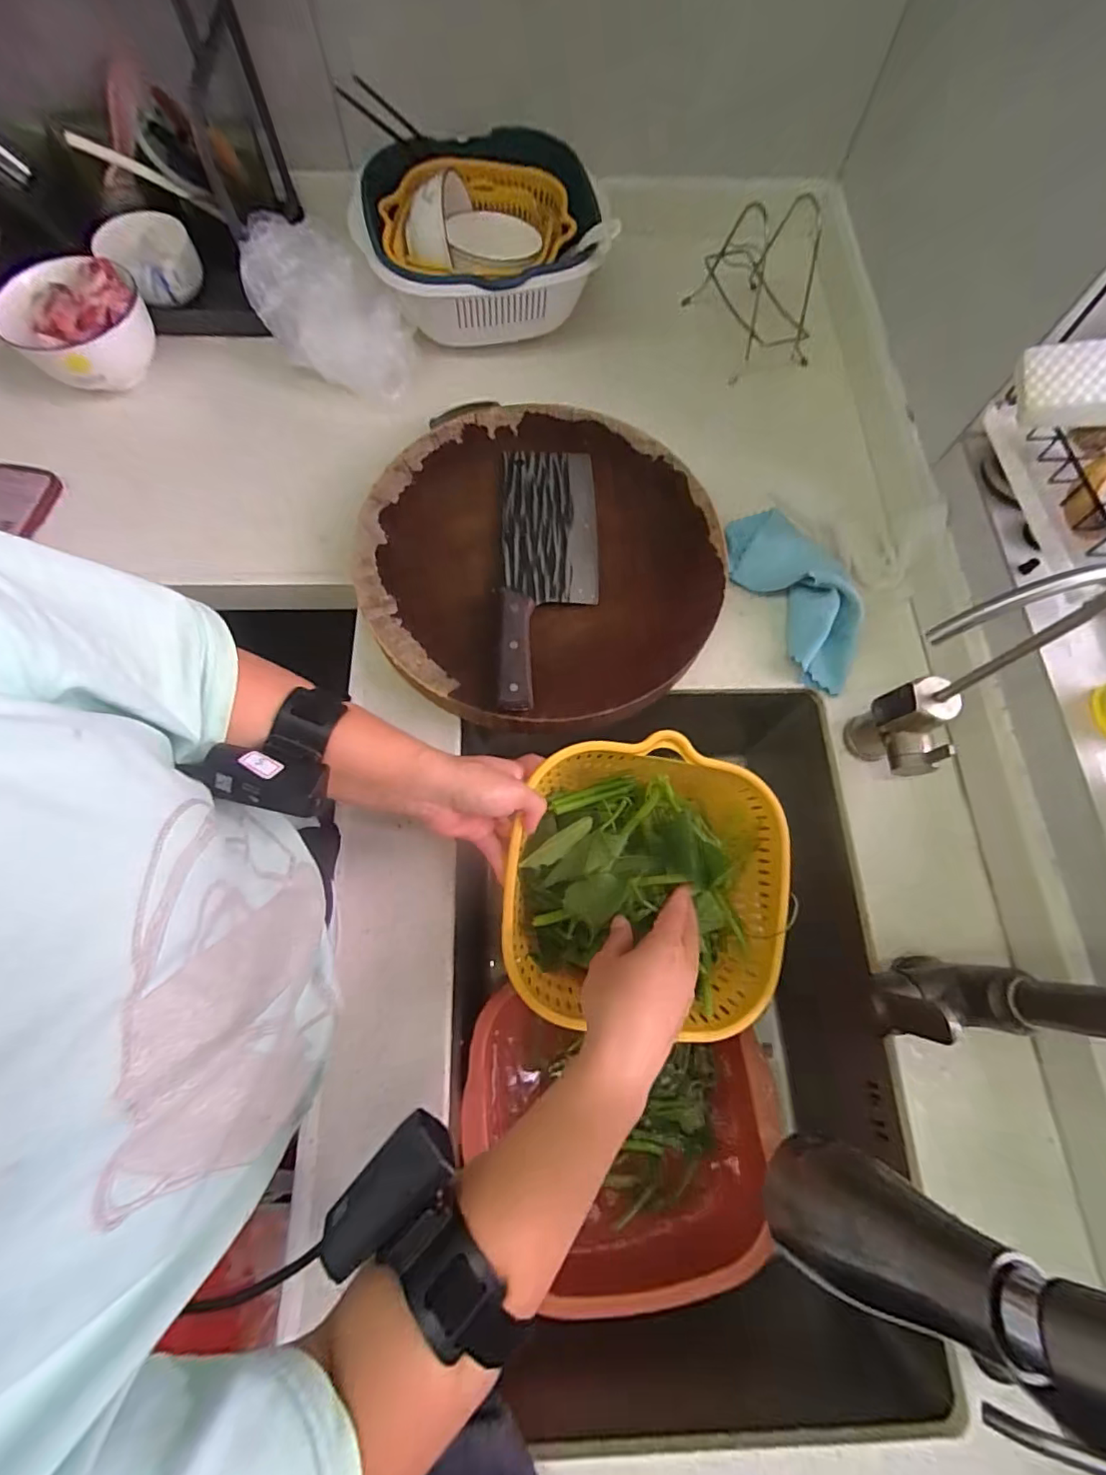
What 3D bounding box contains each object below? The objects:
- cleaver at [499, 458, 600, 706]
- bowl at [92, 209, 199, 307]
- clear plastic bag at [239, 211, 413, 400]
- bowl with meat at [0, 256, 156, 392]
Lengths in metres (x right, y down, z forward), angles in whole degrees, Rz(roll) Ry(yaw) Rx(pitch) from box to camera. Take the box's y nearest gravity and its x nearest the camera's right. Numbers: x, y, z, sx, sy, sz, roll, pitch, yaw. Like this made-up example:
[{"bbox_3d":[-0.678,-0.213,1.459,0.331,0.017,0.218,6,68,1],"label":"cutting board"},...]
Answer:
[{"bbox_3d":[-0.004,-0.165,0.520,0.093,0.029,0.294,1,73,-2],"label":"cleaver"},{"bbox_3d":[-0.483,-0.574,0.650,0.100,0.042,0.101,1,73,-2],"label":"bowl"},{"bbox_3d":[-0.246,-0.481,0.612,0.172,0.106,0.094,17,71,5],"label":"clear plastic bag"},{"bbox_3d":[-0.526,-0.458,0.604,0.109,0.069,0.133,35,75,8],"label":"bowl with meat"}]

